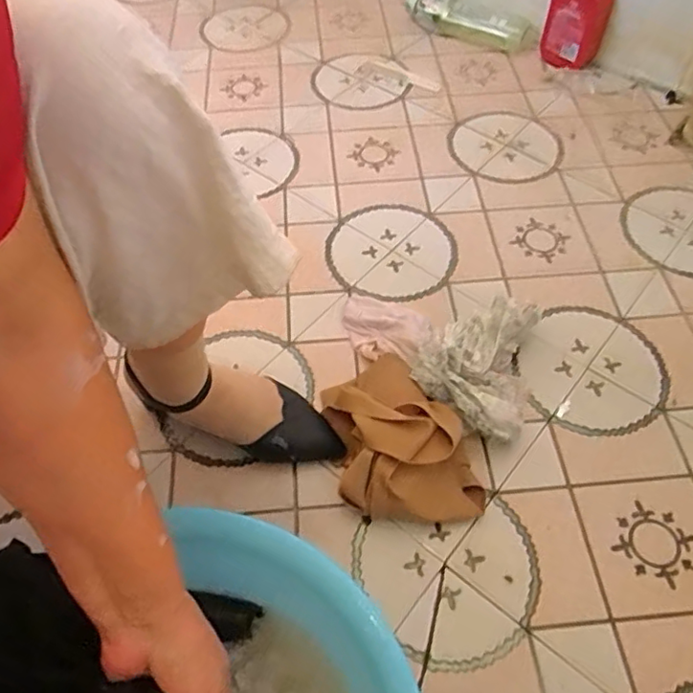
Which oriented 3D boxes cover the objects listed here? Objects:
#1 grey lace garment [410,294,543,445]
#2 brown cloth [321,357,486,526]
[{"bbox_3d":[0.147,0.016,0.663,0.128,0.086,0.161,20,58,15],"label":"grey lace garment"},{"bbox_3d":[0.054,0.085,0.627,0.144,0.071,0.198,-10,55,-5],"label":"brown cloth"}]

